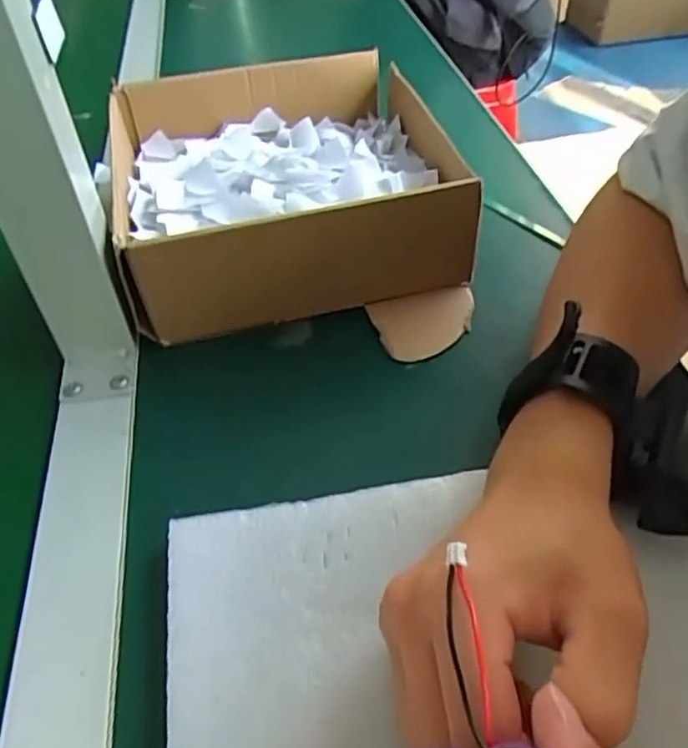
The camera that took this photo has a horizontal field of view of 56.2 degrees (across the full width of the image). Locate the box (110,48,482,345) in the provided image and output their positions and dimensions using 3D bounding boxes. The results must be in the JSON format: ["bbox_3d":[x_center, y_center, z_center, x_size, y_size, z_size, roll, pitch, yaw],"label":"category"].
[{"bbox_3d":[-0.038,-0.129,0.433,0.216,0.075,0.224,-11,47,-11],"label":"box"}]

